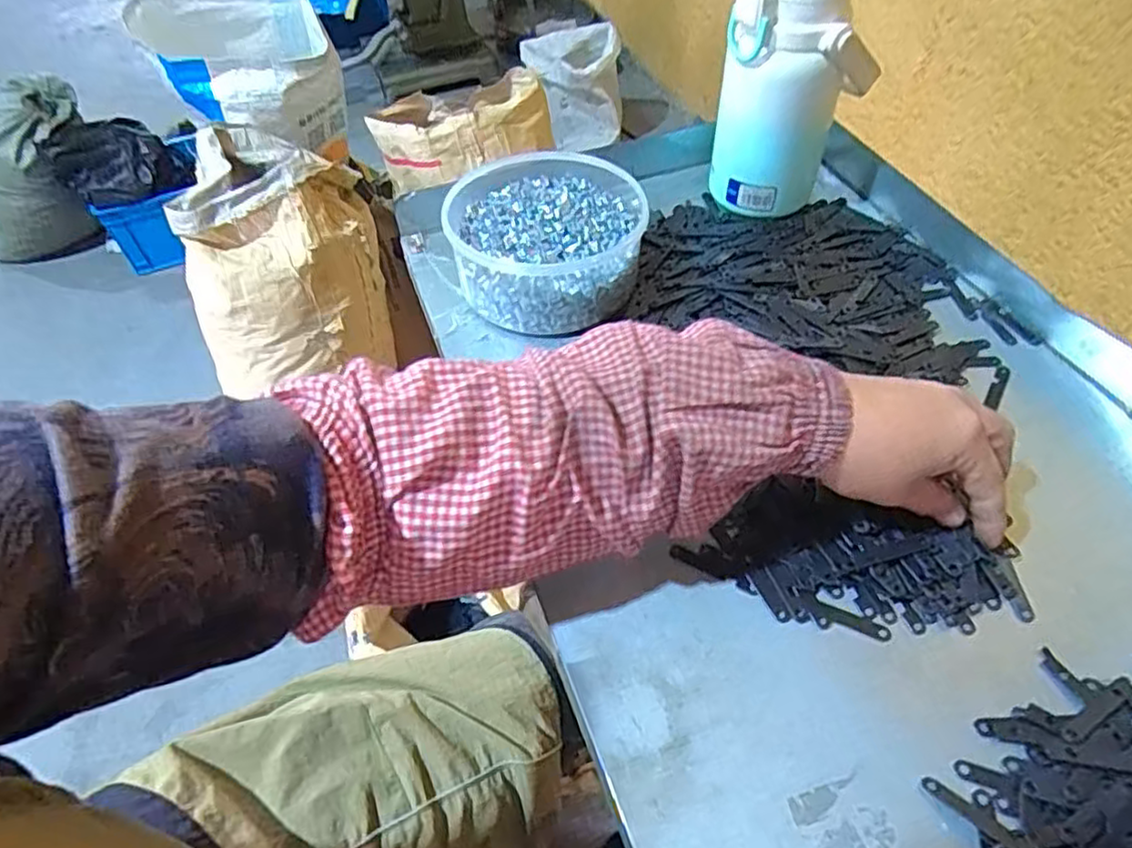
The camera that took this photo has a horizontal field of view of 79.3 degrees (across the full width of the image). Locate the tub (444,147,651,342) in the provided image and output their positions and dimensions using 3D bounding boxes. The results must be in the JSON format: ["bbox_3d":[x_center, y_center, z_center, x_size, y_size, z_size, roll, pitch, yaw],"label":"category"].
[{"bbox_3d":[-0.013,-0.145,0.536,0.149,0.062,0.160,-2,50,2],"label":"tub"}]

